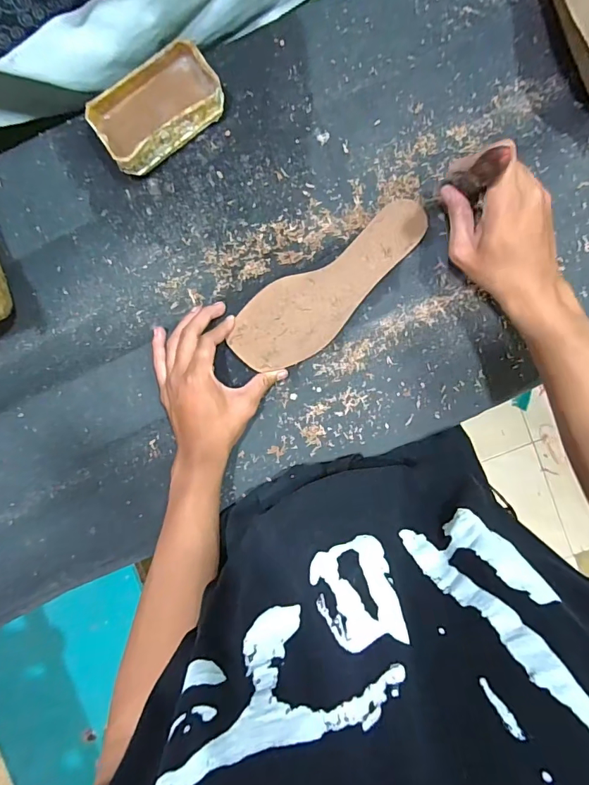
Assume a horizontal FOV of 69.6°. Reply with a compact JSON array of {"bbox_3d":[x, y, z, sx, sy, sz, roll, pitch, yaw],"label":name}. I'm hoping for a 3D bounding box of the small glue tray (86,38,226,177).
[{"bbox_3d":[-0.133,-0.278,0.421,0.122,0.046,0.069,-35,93,3],"label":"small glue tray"}]

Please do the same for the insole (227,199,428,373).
[{"bbox_3d":[0.039,-0.110,0.448,0.238,0.006,0.084,-38,93,2],"label":"insole"}]

